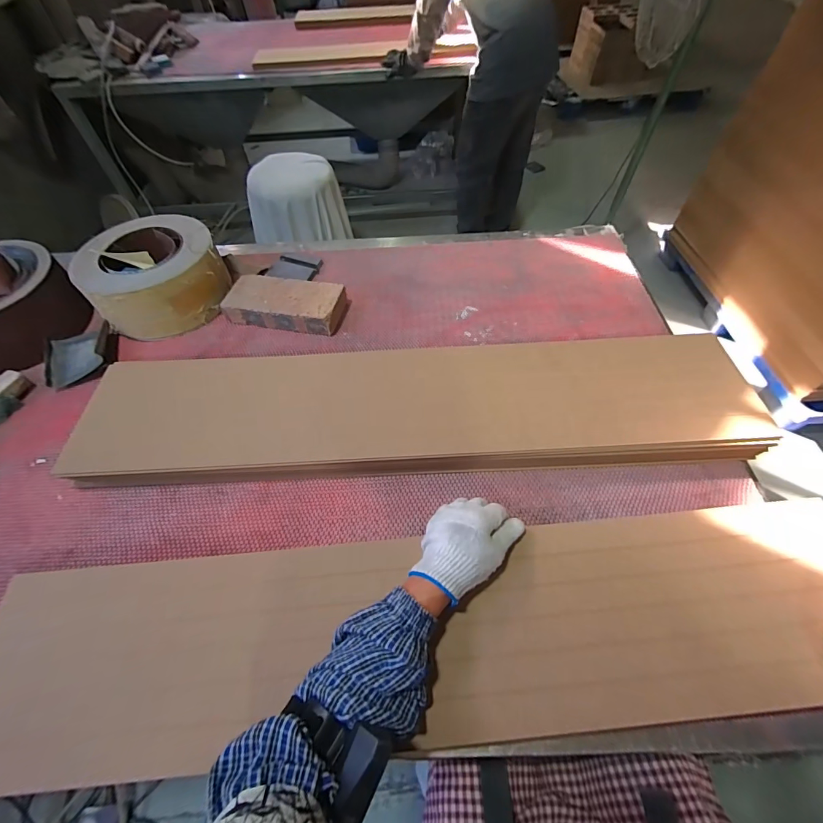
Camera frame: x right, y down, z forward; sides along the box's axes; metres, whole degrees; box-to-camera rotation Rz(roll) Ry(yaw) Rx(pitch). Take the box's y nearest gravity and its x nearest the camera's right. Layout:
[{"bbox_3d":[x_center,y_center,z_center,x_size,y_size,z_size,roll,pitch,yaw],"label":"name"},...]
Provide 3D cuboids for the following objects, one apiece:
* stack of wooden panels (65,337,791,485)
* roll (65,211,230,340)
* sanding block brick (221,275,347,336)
[{"bbox_3d":[0.006,-0.010,0.601,0.991,0.045,0.205,-3,67,3],"label":"stack of wooden panels"},{"bbox_3d":[-0.519,-0.284,0.783,0.249,0.119,0.253,-29,60,-16],"label":"roll"},{"bbox_3d":[-0.250,-0.215,0.774,0.227,0.053,0.109,11,58,9],"label":"sanding block brick"}]

